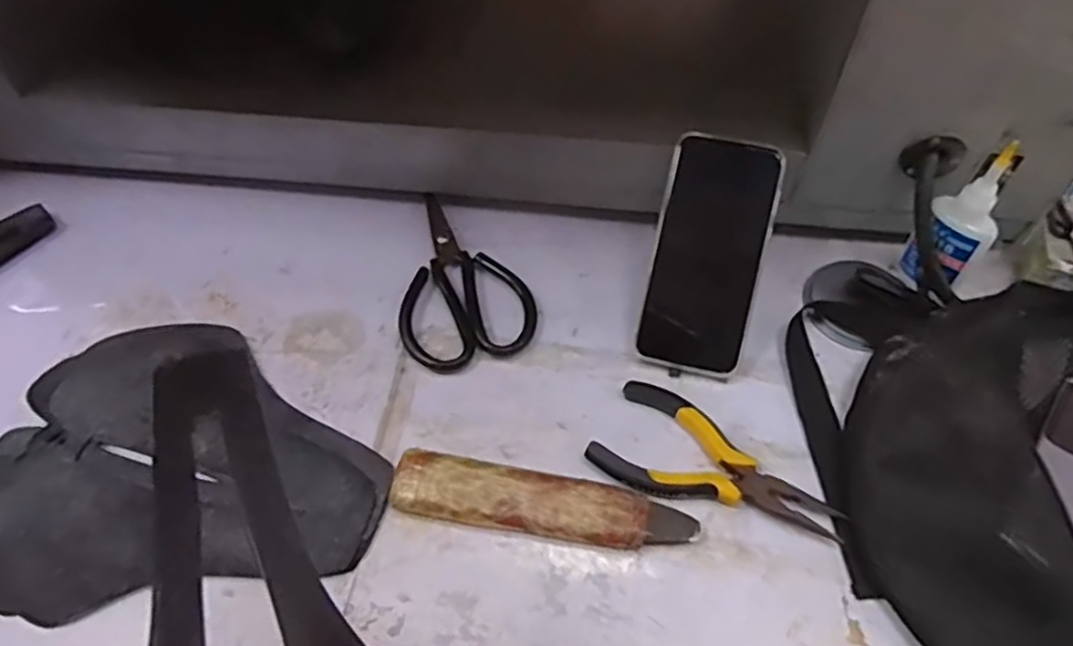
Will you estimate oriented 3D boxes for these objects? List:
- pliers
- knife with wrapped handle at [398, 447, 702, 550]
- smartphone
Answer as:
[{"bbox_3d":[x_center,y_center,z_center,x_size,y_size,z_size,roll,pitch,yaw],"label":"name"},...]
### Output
[{"bbox_3d":[0.111,0.097,0.444,0.152,0.011,0.070,31,61,20],"label":"pliers"},{"bbox_3d":[0.003,0.113,0.438,0.185,0.018,0.040,10,56,7],"label":"knife with wrapped handle"},{"bbox_3d":[0.120,-0.047,0.493,0.074,0.009,0.161,13,92,12],"label":"smartphone"}]

